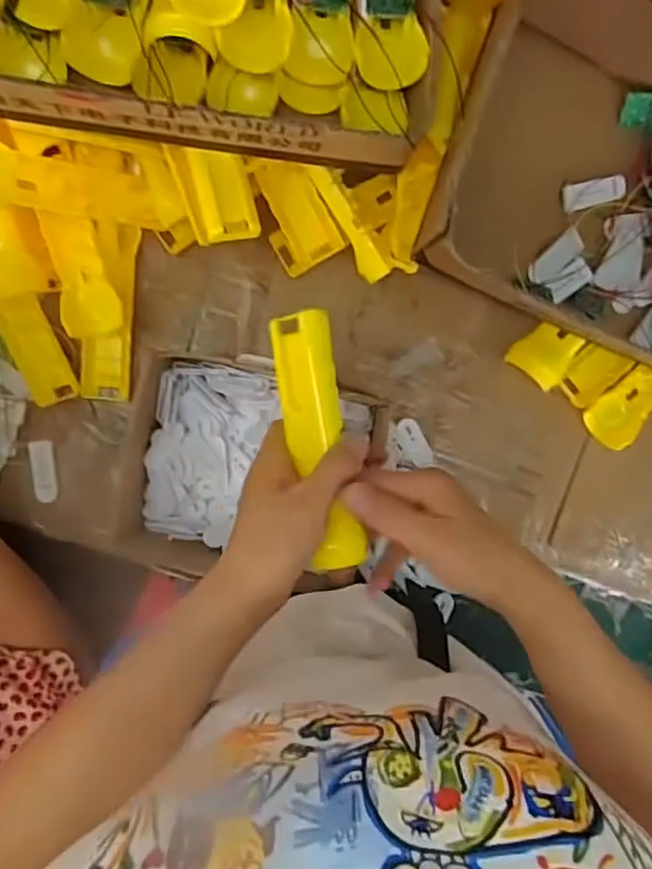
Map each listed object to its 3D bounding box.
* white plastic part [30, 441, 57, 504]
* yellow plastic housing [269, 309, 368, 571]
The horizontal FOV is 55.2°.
[{"bbox_3d":[-0.266,0.035,0.588,0.020,0.004,0.058,-5,98,-17],"label":"white plastic part"},{"bbox_3d":[-0.004,0.004,0.396,0.037,0.021,0.163,-11,87,-2],"label":"yellow plastic housing"}]

